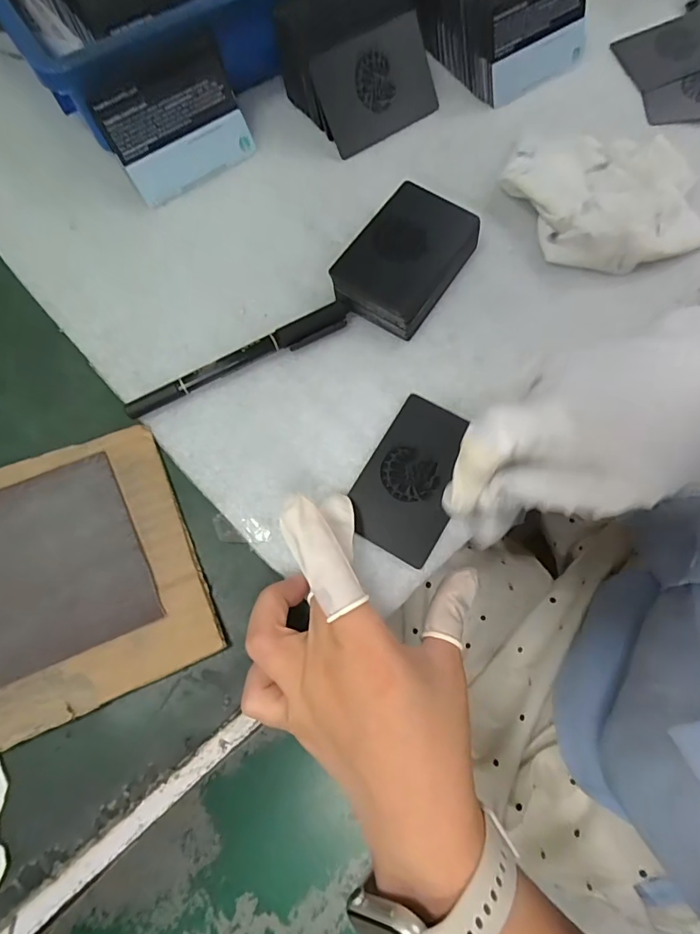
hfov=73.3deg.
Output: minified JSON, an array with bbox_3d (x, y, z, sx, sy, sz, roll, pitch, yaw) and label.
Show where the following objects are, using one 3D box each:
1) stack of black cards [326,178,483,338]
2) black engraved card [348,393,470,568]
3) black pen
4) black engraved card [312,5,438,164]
[{"bbox_3d":[0.035,-0.127,0.287,0.059,0.023,0.087,34,75,10],"label":"stack of black cards"},{"bbox_3d":[0.035,0.005,0.256,0.051,0.004,0.084,29,78,13],"label":"black engraved card"},{"bbox_3d":[-0.062,-0.060,0.272,0.135,0.010,0.016,-30,74,-10],"label":"black pen"},{"bbox_3d":[0.020,-0.257,0.317,0.084,0.056,0.008,-31,30,-7],"label":"black engraved card"}]

